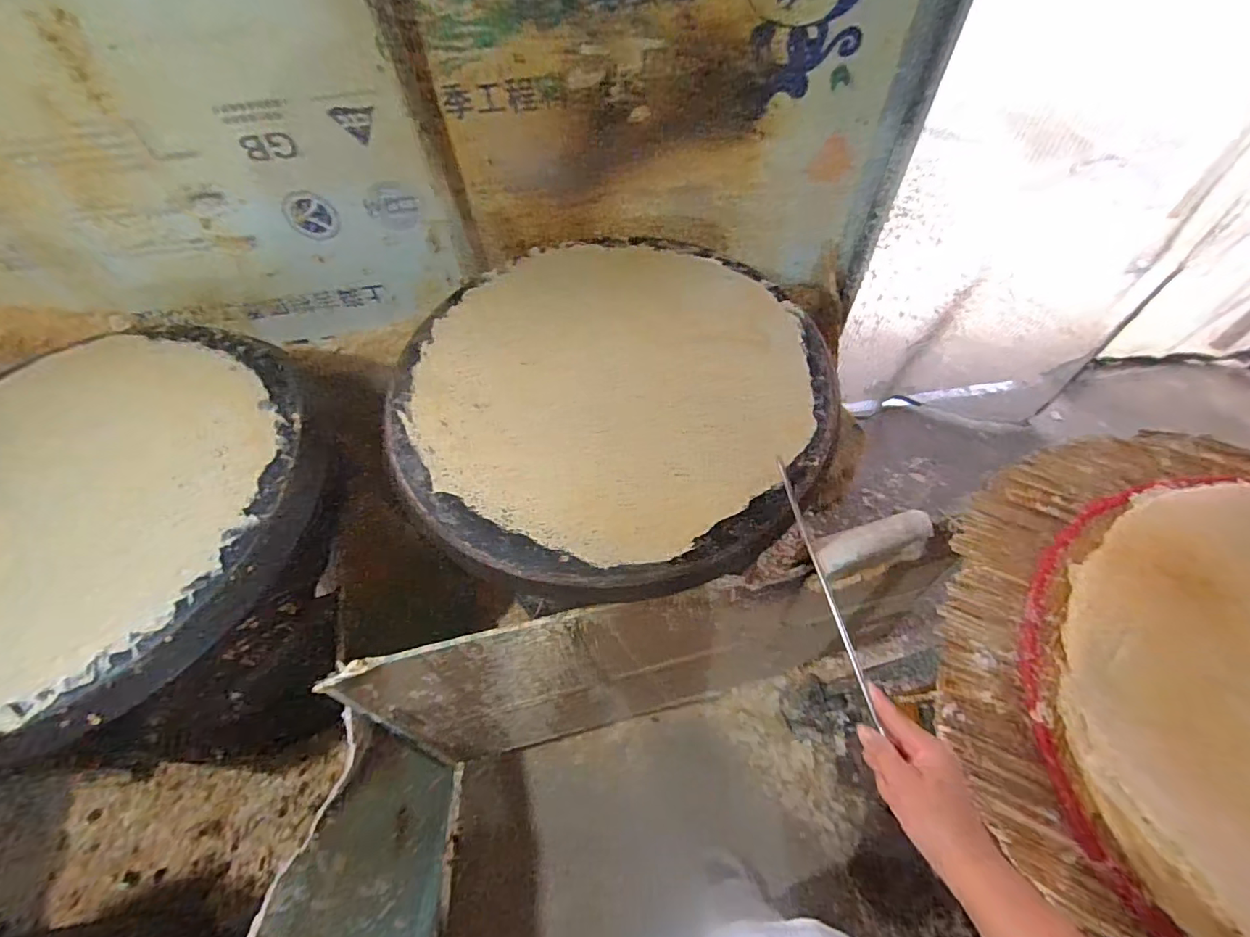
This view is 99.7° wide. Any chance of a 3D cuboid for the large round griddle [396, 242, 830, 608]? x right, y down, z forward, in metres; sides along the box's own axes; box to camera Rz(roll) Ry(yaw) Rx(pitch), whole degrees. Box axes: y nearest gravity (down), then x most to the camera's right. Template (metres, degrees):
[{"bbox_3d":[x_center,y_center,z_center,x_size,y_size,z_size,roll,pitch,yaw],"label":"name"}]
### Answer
[{"bbox_3d":[-0.019,-0.108,0.768,0.596,0.069,0.596,-1,58,2],"label":"large round griddle"}]

